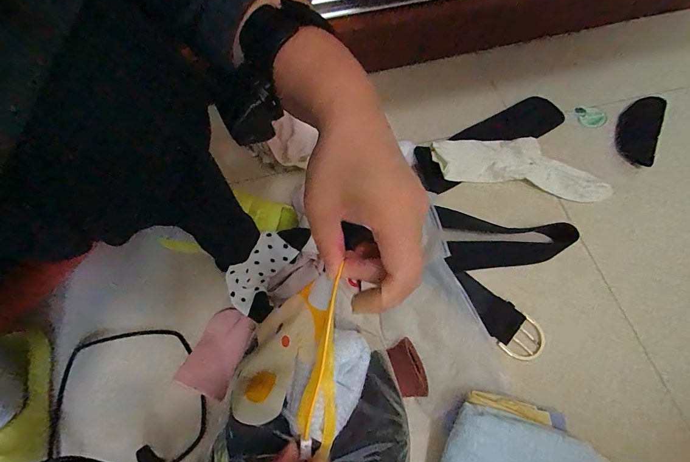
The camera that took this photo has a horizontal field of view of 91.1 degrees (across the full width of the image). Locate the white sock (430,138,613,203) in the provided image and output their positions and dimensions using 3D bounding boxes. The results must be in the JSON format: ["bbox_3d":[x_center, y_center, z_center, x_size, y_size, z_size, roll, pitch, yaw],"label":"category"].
[{"bbox_3d":[0.278,-0.106,0.543,0.270,0.024,0.084,10,67,5],"label":"white sock"}]

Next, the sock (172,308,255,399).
[{"bbox_3d":[-0.167,0.161,0.454,0.069,0.025,0.105,19,68,9],"label":"sock"}]

